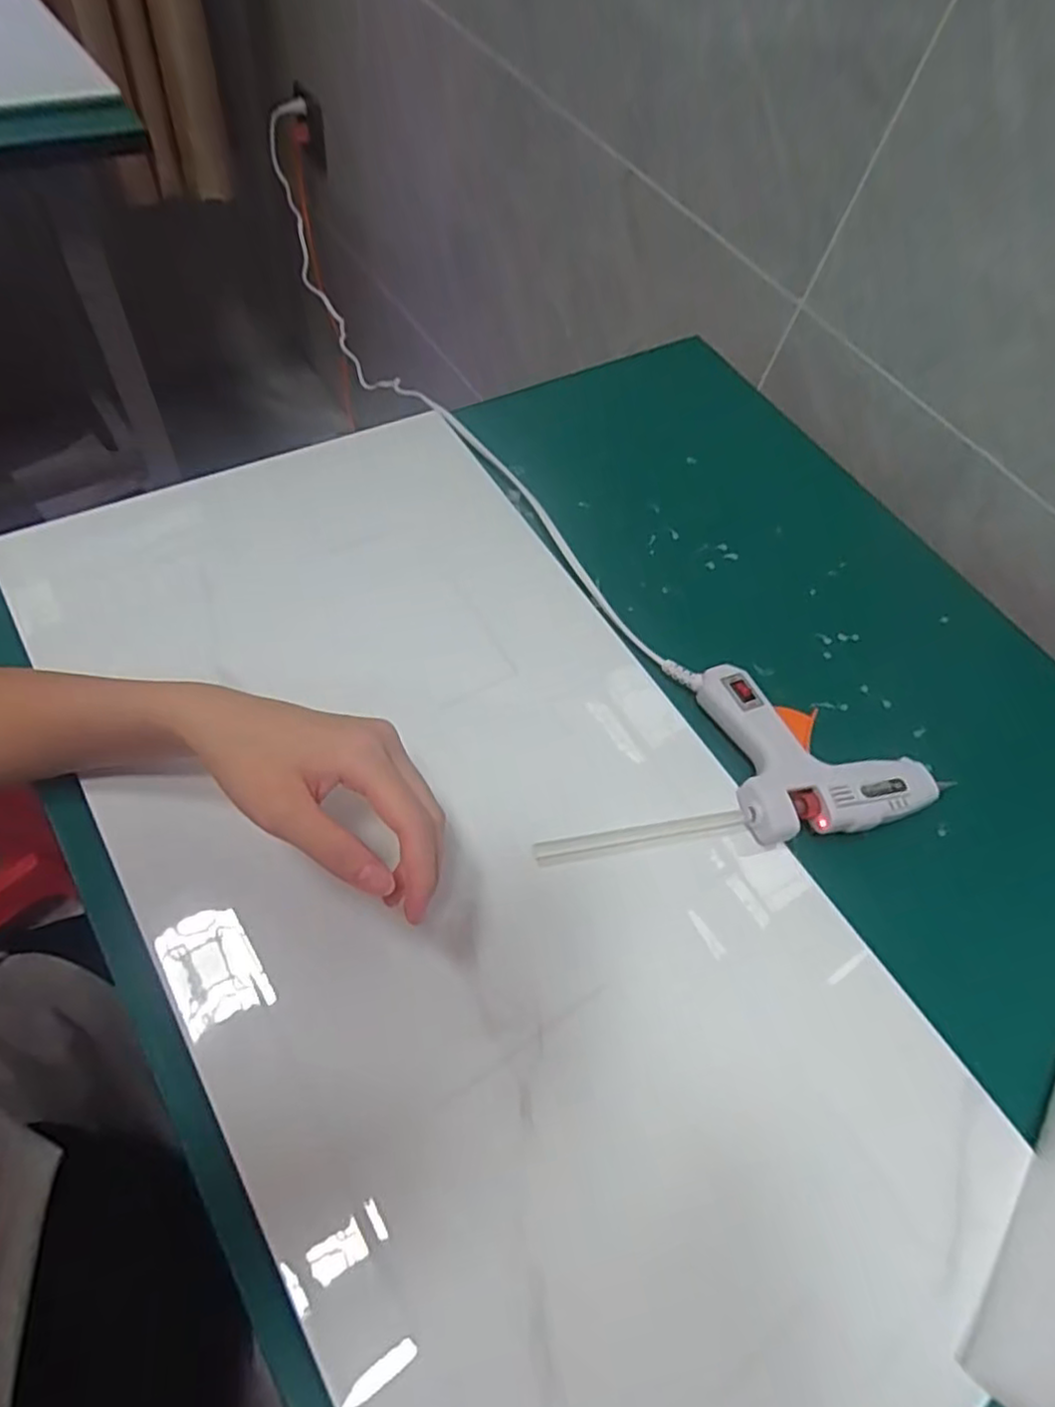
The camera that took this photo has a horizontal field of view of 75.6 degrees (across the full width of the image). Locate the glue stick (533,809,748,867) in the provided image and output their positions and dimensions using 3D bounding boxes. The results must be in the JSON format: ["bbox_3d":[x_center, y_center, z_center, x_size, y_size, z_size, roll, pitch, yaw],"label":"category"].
[{"bbox_3d":[0.061,0.069,0.355,0.116,0.008,0.011,-6,61,-14],"label":"glue stick"}]

